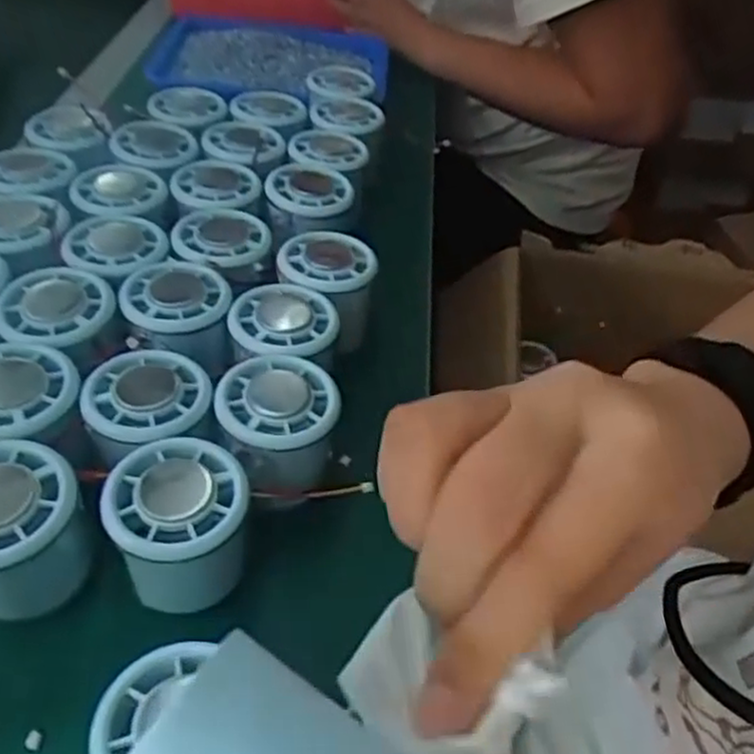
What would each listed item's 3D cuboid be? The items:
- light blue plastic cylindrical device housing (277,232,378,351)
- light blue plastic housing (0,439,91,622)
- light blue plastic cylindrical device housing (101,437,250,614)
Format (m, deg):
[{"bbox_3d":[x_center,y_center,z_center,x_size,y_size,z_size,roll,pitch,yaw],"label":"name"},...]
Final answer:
[{"bbox_3d":[-0.030,-0.049,0.456,0.057,0.050,0.063,0,42,-6],"label":"light blue plastic cylindrical device housing"},{"bbox_3d":[-0.150,0.066,0.313,0.056,0.057,0.052,3,42,-3],"label":"light blue plastic housing"},{"bbox_3d":[-0.083,0.066,0.324,0.054,0.055,0.056,3,42,-3],"label":"light blue plastic cylindrical device housing"}]

